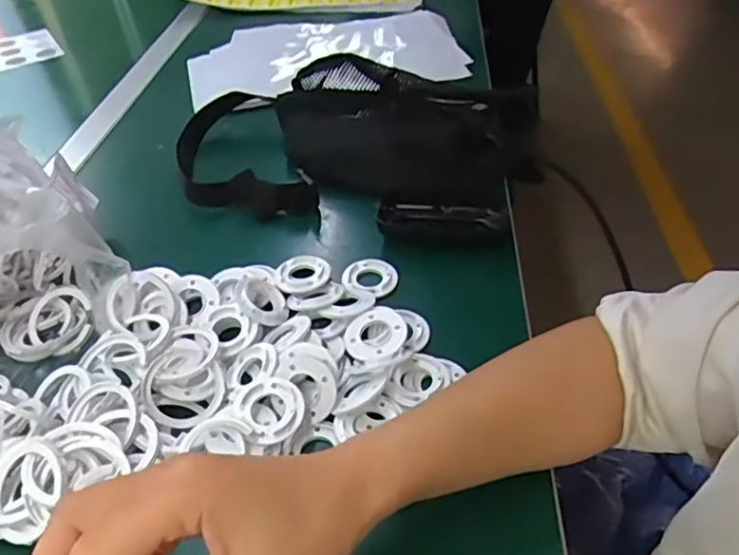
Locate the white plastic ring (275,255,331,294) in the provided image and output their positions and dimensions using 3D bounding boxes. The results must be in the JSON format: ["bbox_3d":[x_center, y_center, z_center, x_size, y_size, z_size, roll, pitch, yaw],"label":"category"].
[{"bbox_3d":[-0.054,-0.004,0.471,0.043,0.006,0.040,-2,43,2],"label":"white plastic ring"}]

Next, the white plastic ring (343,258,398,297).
[{"bbox_3d":[0.002,-0.001,0.483,0.043,0.008,0.041,-2,43,2],"label":"white plastic ring"}]

